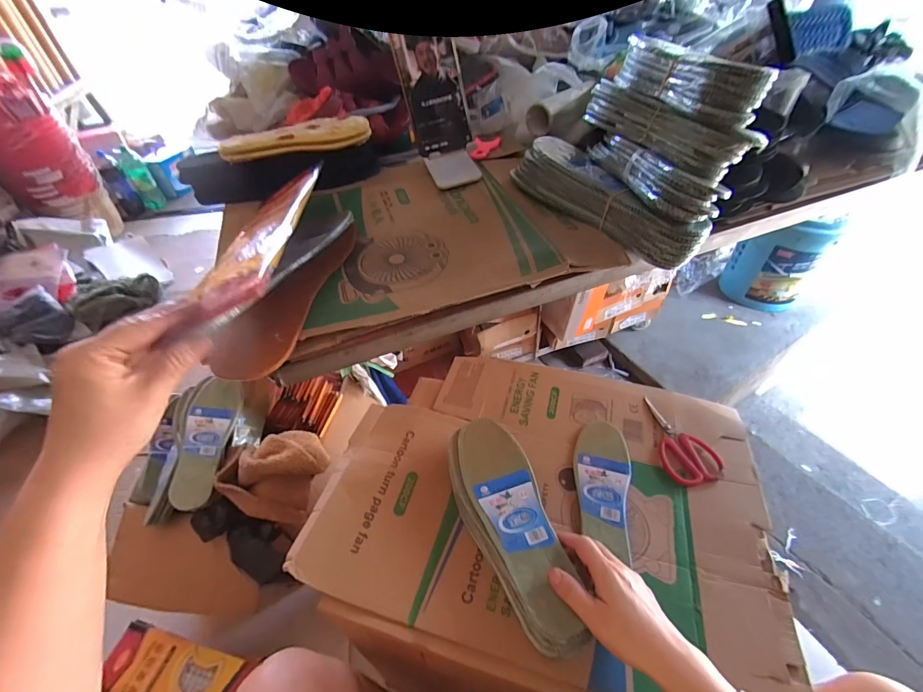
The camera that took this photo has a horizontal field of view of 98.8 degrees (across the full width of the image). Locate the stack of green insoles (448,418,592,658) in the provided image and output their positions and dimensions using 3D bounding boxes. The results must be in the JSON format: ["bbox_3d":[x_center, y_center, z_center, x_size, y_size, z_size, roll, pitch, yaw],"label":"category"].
[{"bbox_3d":[0.057,0.207,0.468,0.095,0.057,0.257,-15,47,-11],"label":"stack of green insoles"}]

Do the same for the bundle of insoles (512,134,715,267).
[{"bbox_3d":[0.164,-0.179,0.476,0.102,0.064,0.251,-21,47,-17],"label":"bundle of insoles"}]

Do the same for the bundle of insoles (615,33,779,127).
[{"bbox_3d":[0.233,-0.292,0.423,0.056,0.047,0.203,-8,45,-4],"label":"bundle of insoles"}]

